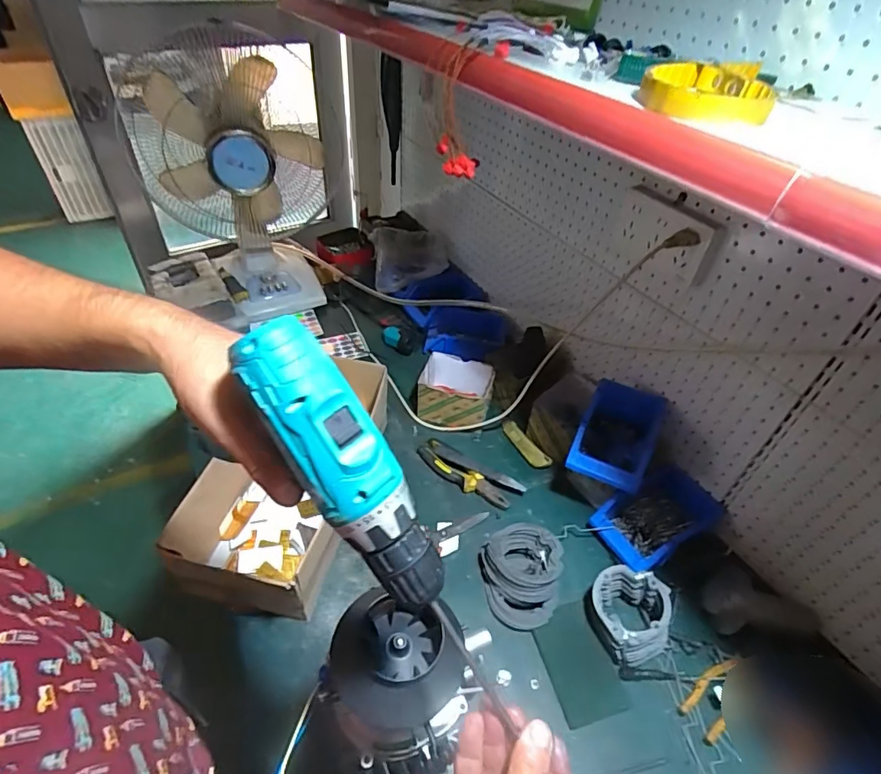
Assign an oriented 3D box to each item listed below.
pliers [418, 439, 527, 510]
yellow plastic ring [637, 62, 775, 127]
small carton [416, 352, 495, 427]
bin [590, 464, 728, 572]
[{"bbox_3d":[0.048,0.156,0.899,0.200,0.026,0.059,26,47,18],"label":"pliers"},{"bbox_3d":[0.232,-0.264,0.433,0.100,0.022,0.168,20,45,12],"label":"yellow plastic ring"},{"bbox_3d":[0.029,0.015,0.991,0.145,0.111,0.096,14,44,7],"label":"small carton"},{"bbox_3d":[0.350,0.218,0.812,0.182,0.077,0.117,-21,51,-27],"label":"bin"}]

